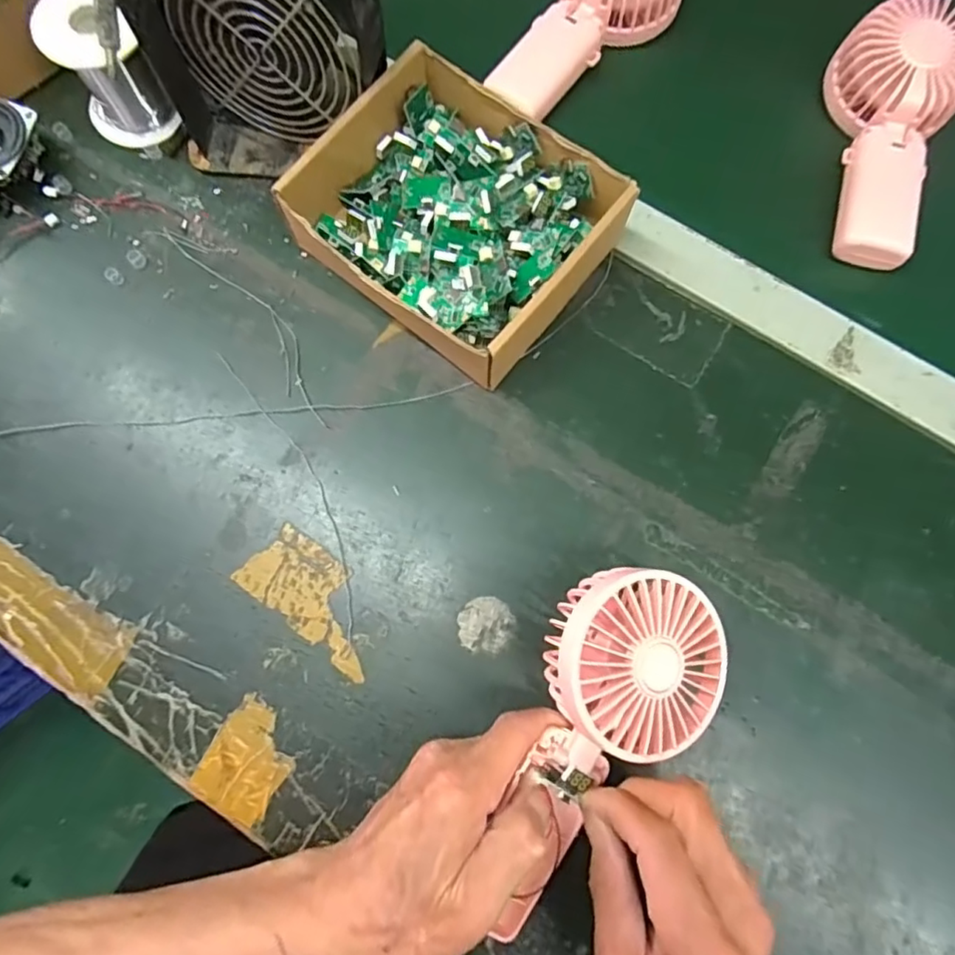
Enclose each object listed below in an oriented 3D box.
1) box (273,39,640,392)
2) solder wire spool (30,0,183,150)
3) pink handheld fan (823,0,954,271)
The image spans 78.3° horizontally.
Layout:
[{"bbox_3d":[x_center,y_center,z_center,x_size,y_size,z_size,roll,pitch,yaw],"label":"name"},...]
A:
[{"bbox_3d":[-0.014,-0.157,0.358,0.173,0.053,0.146,38,80,8],"label":"box"},{"bbox_3d":[-0.233,-0.254,0.370,0.049,0.073,0.049,-40,81,-9],"label":"solder wire spool"},{"bbox_3d":[0.280,-0.226,0.383,0.080,0.043,0.169,9,77,1],"label":"pink handheld fan"}]

